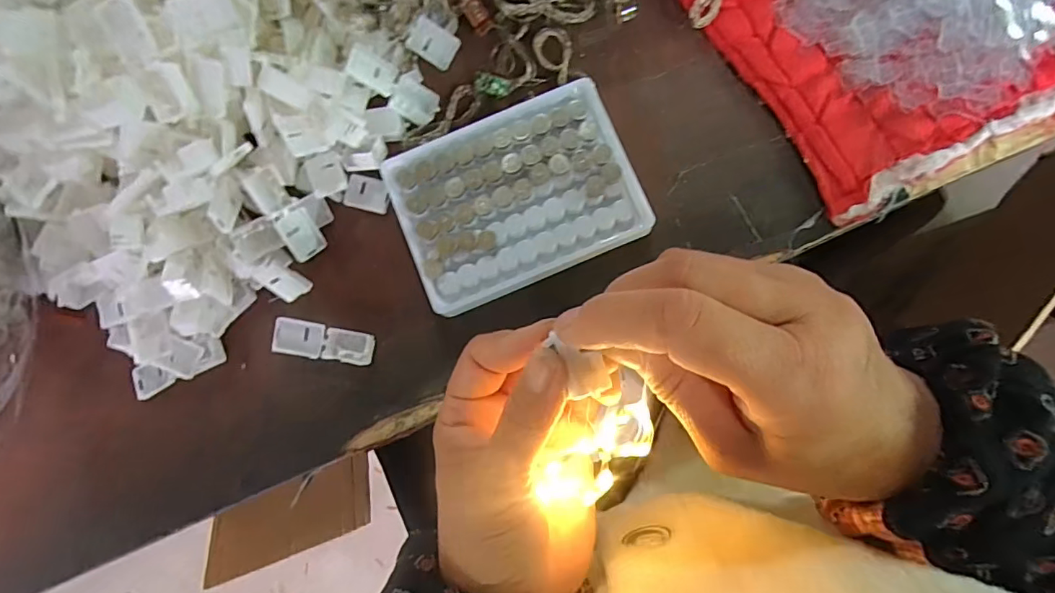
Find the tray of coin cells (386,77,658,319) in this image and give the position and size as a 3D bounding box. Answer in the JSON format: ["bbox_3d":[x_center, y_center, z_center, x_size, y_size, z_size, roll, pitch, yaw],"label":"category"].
[{"bbox_3d":[-0.007,-0.058,0.298,0.130,0.025,0.097,-23,83,1],"label":"tray of coin cells"}]

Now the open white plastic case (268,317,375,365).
[{"bbox_3d":[-0.118,0.027,0.303,0.055,0.016,0.020,8,85,4],"label":"open white plastic case"}]

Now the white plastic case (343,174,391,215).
[{"bbox_3d":[-0.097,-0.062,0.314,0.028,0.005,0.020,15,85,5],"label":"white plastic case"}]

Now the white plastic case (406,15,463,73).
[{"bbox_3d":[-0.056,-0.152,0.310,0.028,0.006,0.021,32,97,-11],"label":"white plastic case"}]

